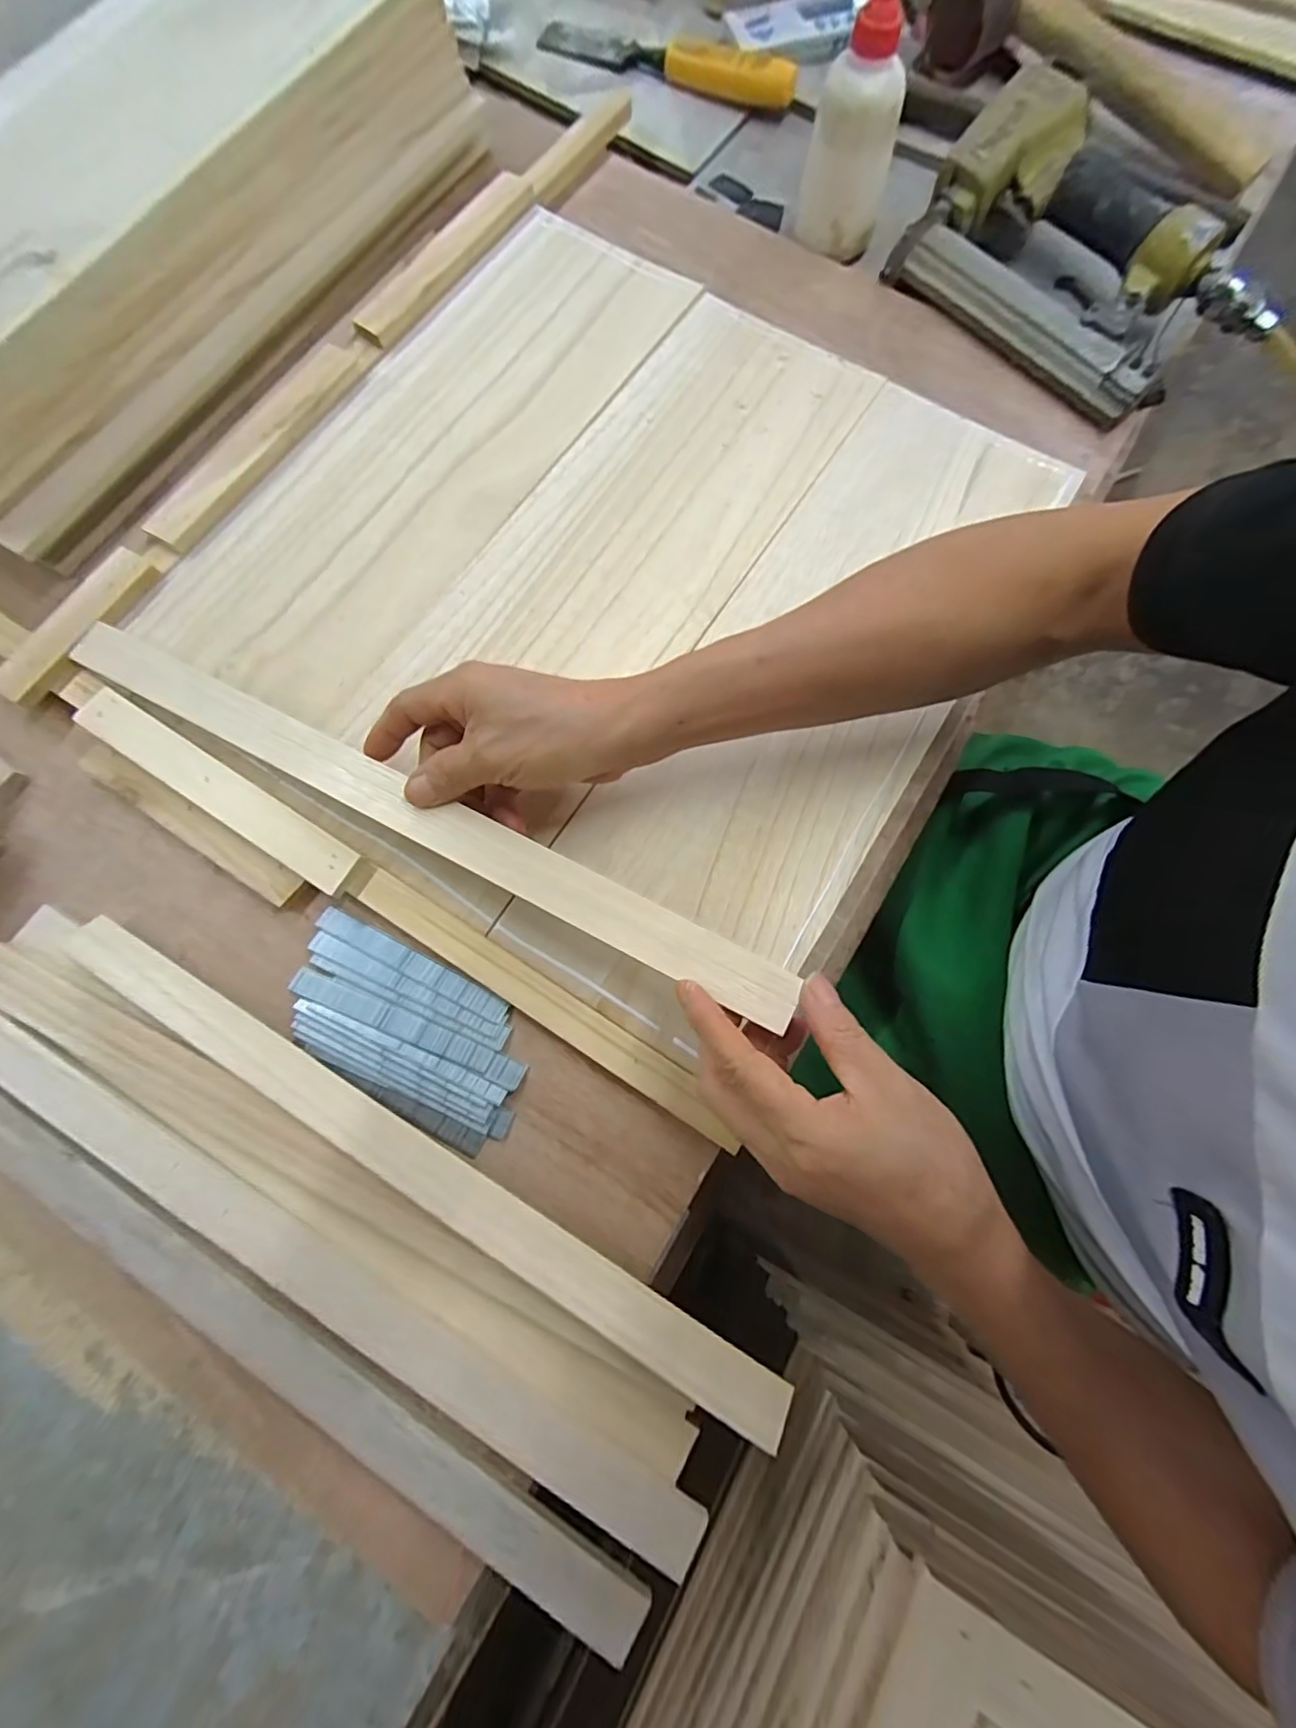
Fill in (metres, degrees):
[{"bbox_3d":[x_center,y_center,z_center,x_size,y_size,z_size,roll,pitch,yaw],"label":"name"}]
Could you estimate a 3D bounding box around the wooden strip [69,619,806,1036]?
[{"bbox_3d":[-0.130,-0.034,0.323,0.441,0.006,0.029,26,77,11],"label":"wooden strip"}]

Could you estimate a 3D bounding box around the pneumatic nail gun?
[{"bbox_3d":[0.304,-0.427,0.431,0.145,0.055,0.231,-41,80,-10],"label":"pneumatic nail gun"}]

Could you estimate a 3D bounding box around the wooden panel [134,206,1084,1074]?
[{"bbox_3d":[-0.021,-0.189,0.395,0.459,0.008,0.461,32,78,7],"label":"wooden panel"}]

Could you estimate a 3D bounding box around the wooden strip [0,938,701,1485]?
[{"bbox_3d":[-0.164,0.153,0.298,0.416,0.008,0.034,29,78,7],"label":"wooden strip"}]

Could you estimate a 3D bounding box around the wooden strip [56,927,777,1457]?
[{"bbox_3d":[-0.120,0.138,0.297,0.404,0.006,0.025,29,61,9],"label":"wooden strip"}]

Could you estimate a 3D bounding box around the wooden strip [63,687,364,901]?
[{"bbox_3d":[-0.240,-0.043,0.347,0.187,0.007,0.026,32,79,8],"label":"wooden strip"}]

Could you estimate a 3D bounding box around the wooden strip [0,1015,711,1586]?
[{"bbox_3d":[-0.160,0.190,0.287,0.407,0.006,0.030,29,78,7],"label":"wooden strip"}]

